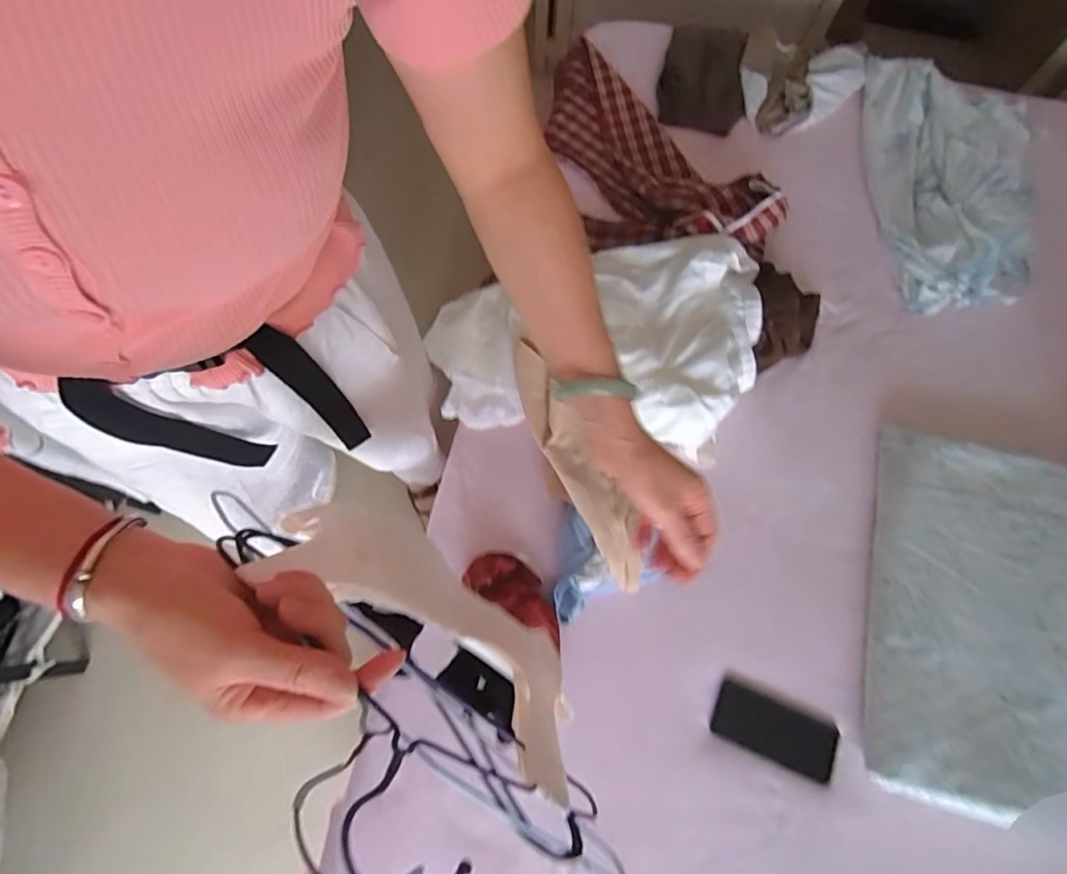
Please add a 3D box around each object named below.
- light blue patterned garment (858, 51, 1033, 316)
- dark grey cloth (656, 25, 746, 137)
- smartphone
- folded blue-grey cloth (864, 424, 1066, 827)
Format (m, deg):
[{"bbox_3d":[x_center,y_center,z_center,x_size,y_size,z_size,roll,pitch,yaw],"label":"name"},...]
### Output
[{"bbox_3d":[0.849,-0.522,1.058,0.343,0.054,0.635,7,70,0],"label":"light blue patterned garment"},{"bbox_3d":[0.360,-0.778,1.134,0.172,0.025,0.311,8,70,1],"label":"dark grey cloth"},{"bbox_3d":[0.330,0.403,0.726,0.159,0.005,0.076,21,71,12],"label":"smartphone"},{"bbox_3d":[0.633,0.252,0.758,0.274,0.075,0.506,16,71,3],"label":"folded blue-grey cloth"}]

